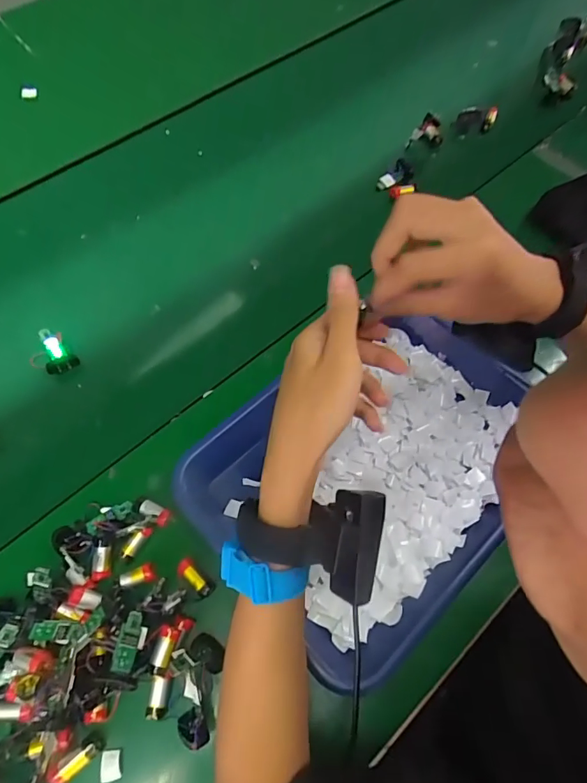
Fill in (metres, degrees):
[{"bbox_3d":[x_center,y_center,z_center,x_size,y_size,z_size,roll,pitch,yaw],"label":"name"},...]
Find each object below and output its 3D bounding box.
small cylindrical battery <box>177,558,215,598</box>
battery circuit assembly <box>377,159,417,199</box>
[{"bbox_3d":[-0.088,0.167,0.400,0.015,0.017,0.037,-39,74,-17],"label":"small cylindrical battery"},{"bbox_3d":[0.151,-0.291,0.625,0.050,0.030,0.051,1,67,-2],"label":"battery circuit assembly"}]

